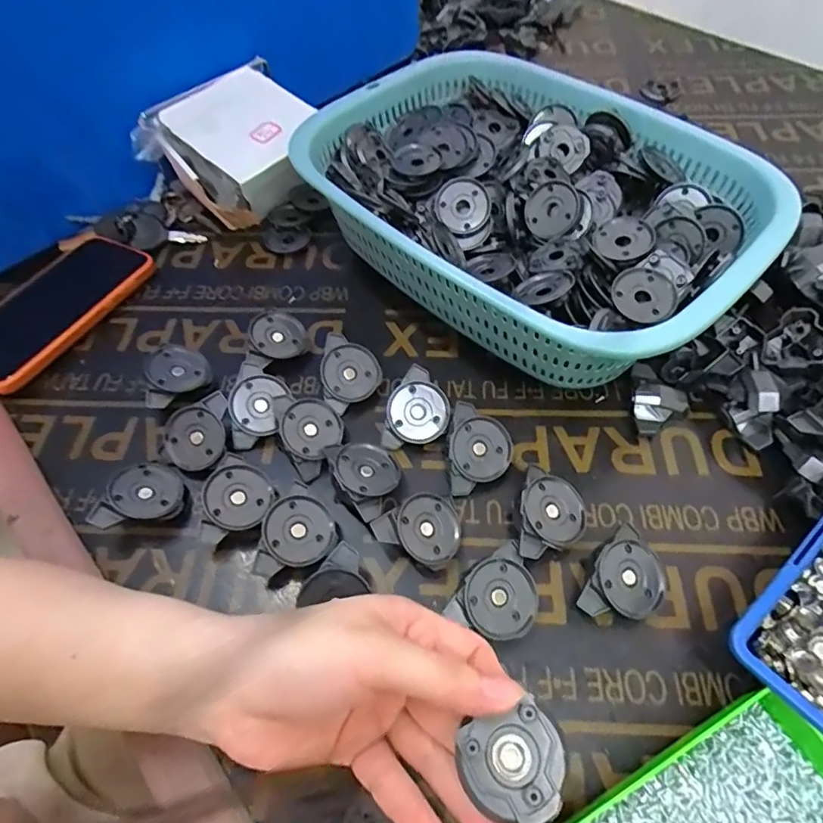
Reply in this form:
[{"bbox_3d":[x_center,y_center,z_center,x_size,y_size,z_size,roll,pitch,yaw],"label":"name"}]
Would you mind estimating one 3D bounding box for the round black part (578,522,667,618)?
[{"bbox_3d":[0.120,0.098,0.304,0.053,0.015,0.043,-41,87,-21],"label":"round black part"}]

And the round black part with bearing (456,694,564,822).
[{"bbox_3d":[0.039,0.133,0.199,0.037,0.006,0.036,0,57,0],"label":"round black part with bearing"}]

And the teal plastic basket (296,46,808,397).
[{"bbox_3d":[0.090,-0.163,0.424,0.337,0.086,0.247,39,66,23],"label":"teal plastic basket"}]

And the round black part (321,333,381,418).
[{"bbox_3d":[-0.045,-0.028,0.390,0.044,0.010,0.052,12,84,-14],"label":"round black part"}]

